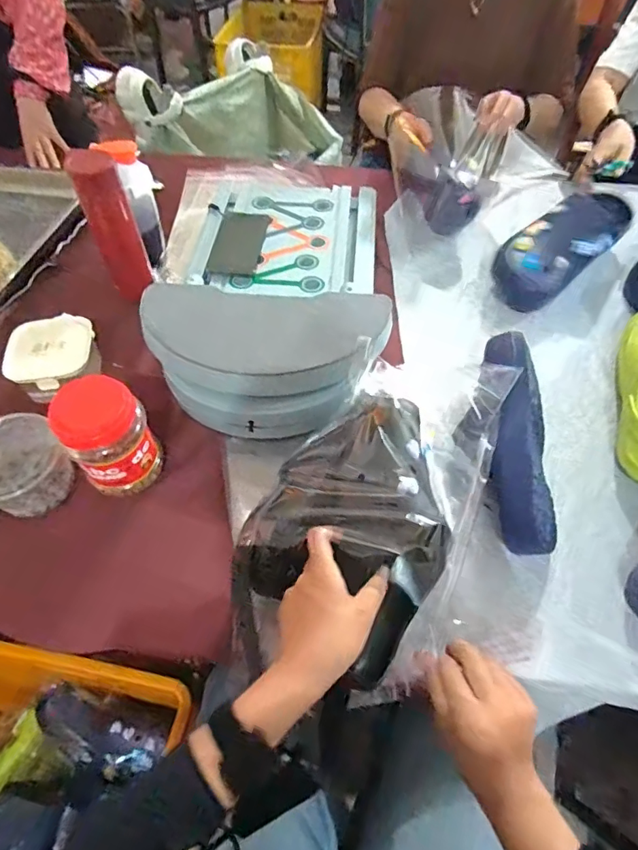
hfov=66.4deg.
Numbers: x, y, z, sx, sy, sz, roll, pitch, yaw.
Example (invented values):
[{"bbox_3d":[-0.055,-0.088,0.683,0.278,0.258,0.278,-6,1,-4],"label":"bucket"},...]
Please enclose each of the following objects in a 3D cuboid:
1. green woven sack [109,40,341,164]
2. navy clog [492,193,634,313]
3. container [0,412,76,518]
[{"bbox_3d":[-0.238,-0.891,1.380,0.627,0.258,0.288,-21,55,-34],"label":"green woven sack"},{"bbox_3d":[0.394,-0.287,0.795,0.274,0.115,0.112,-38,63,-24],"label":"navy clog"},{"bbox_3d":[-0.362,0.052,0.588,0.108,0.074,0.100,-34,61,-22],"label":"container"}]

